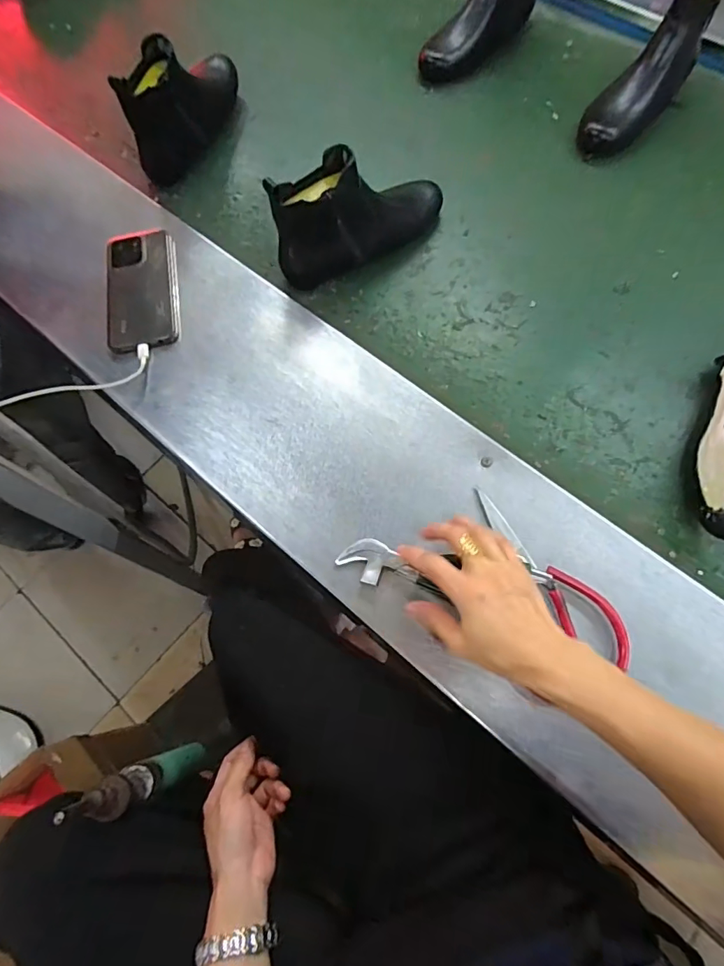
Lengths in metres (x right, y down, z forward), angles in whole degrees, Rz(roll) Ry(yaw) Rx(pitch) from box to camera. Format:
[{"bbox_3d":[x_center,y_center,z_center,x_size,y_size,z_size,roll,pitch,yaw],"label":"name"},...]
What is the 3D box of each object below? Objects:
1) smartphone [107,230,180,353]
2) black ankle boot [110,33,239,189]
[{"bbox_3d":[-0.271,-0.236,0.606,0.085,0.015,0.167,-10,69,-1],"label":"smartphone"},{"bbox_3d":[-0.237,-0.549,0.692,0.082,0.136,0.246,13,71,8],"label":"black ankle boot"}]

